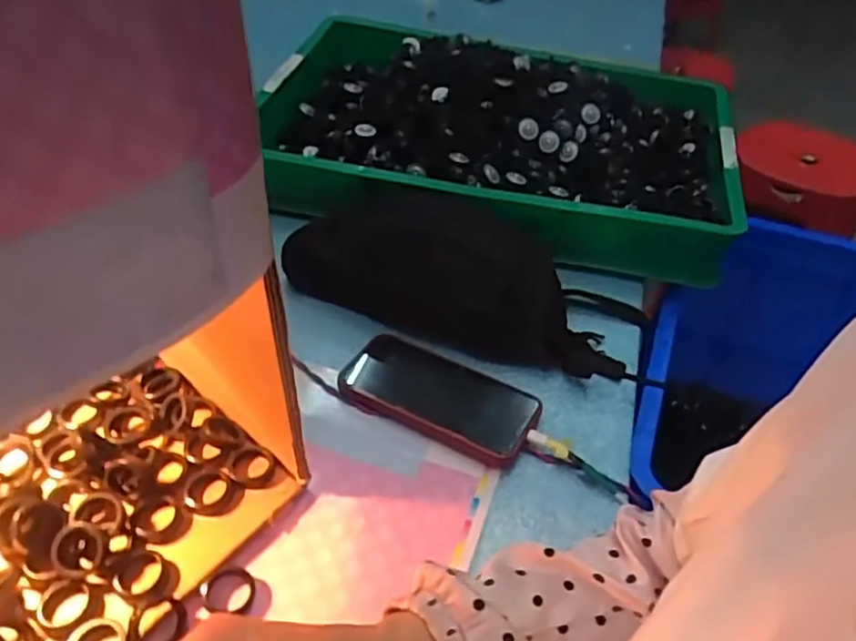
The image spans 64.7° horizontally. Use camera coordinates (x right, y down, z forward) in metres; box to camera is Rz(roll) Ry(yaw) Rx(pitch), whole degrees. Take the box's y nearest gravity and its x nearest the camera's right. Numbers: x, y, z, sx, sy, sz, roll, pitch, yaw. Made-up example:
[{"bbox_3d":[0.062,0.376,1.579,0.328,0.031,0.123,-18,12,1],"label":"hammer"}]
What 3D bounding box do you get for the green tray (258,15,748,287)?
[{"bbox_3d":[0.079,-0.228,0.792,0.523,0.108,0.362,11,43,5],"label":"green tray"}]

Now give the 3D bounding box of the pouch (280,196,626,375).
[{"bbox_3d":[0.029,-0.047,0.636,0.309,0.086,0.121,21,45,17],"label":"pouch"}]

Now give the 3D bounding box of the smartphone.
[{"bbox_3d":[0.008,0.063,0.566,0.160,0.018,0.080,23,45,18],"label":"smartphone"}]

